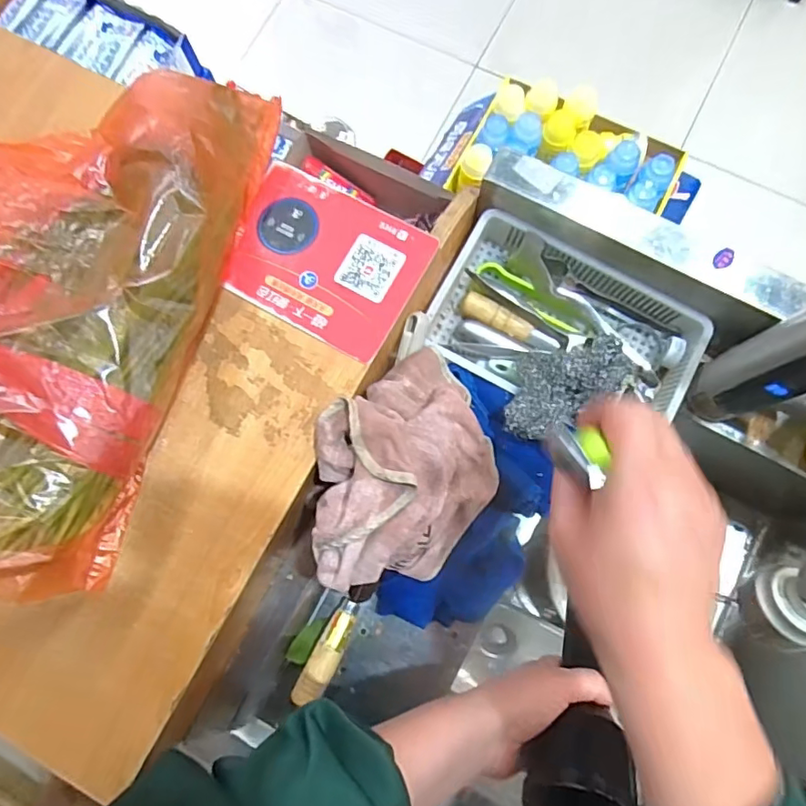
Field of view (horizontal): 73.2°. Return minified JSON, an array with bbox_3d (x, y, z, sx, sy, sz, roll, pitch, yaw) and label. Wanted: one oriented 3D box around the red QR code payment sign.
[{"bbox_3d":[-0.064,-0.117,0.441,0.153,0.006,0.117,29,81,6],"label":"red QR code payment sign"}]

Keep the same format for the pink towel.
[{"bbox_3d":[-0.001,0.059,0.419,0.125,0.083,0.159,1,79,1],"label":"pink towel"}]

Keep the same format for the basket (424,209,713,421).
[{"bbox_3d":[0.151,-0.067,0.509,0.232,0.056,0.152,27,81,6],"label":"basket"}]

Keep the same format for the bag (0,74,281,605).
[{"bbox_3d":[-0.367,-0.106,0.400,0.447,0.108,0.392,13,80,3],"label":"bag"}]

